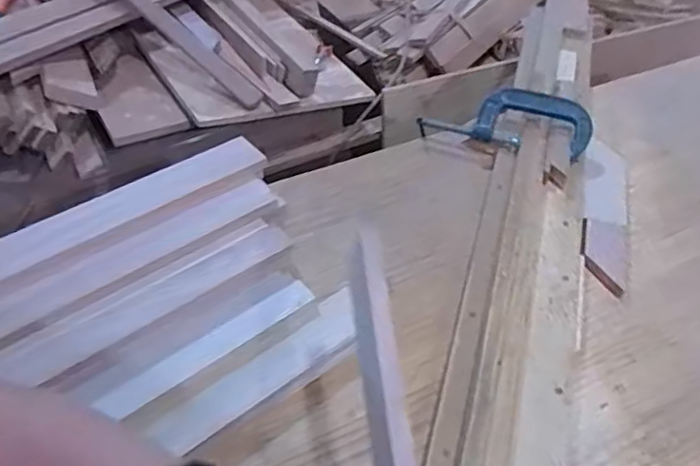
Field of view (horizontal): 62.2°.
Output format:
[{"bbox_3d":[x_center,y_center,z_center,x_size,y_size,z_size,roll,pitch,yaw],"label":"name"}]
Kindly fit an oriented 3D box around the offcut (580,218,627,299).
[{"bbox_3d":[0.339,0.027,0.778,0.062,0.016,0.126,15,46,11],"label":"offcut"}]

